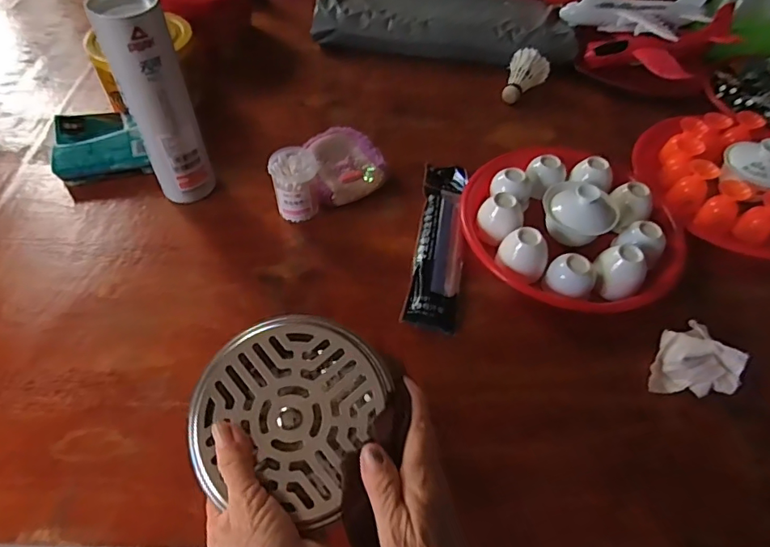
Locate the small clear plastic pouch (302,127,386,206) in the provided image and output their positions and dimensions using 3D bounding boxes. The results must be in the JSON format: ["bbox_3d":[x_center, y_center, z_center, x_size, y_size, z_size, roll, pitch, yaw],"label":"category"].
[{"bbox_3d":[-0.051,-0.138,0.652,0.103,0.043,0.108,-10,54,-9],"label":"small clear plastic pouch"}]

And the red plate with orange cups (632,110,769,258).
[{"bbox_3d":[0.454,-0.115,0.646,0.218,0.085,0.198,1,53,-2],"label":"red plate with orange cups"}]

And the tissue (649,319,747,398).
[{"bbox_3d":[0.304,0.079,0.498,0.077,0.041,0.072,6,54,4],"label":"tissue"}]

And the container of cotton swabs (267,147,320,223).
[{"bbox_3d":[-0.107,-0.104,0.610,0.054,0.073,0.060,-5,54,-5],"label":"container of cotton swabs"}]

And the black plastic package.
[{"bbox_3d":[0.065,-0.044,0.589,0.055,0.012,0.242,8,54,5],"label":"black plastic package"}]

